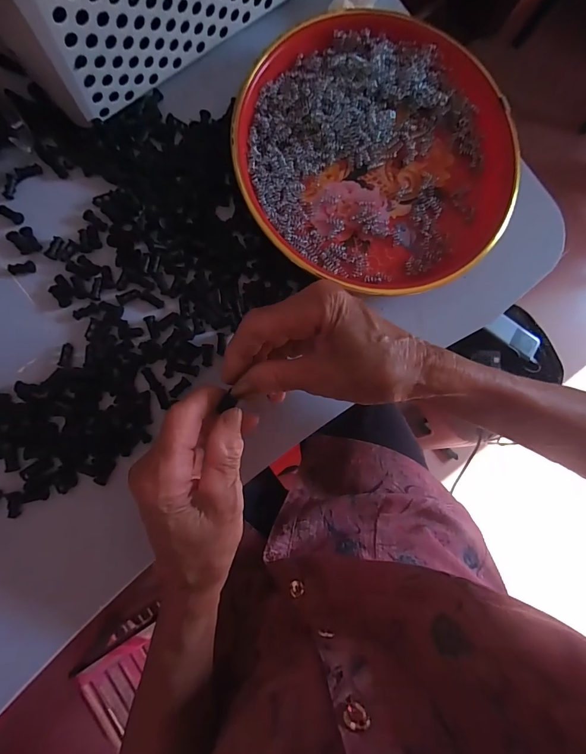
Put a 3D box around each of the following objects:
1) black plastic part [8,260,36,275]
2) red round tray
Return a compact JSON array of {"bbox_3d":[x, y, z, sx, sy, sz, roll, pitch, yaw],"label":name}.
[{"bbox_3d":[-0.192,-0.077,0.263,0.017,0.004,0.008,-17,88,-9],"label":"black plastic part"},{"bbox_3d":[0.065,-0.172,0.291,0.211,0.030,0.204,0,85,-8],"label":"red round tray"}]

